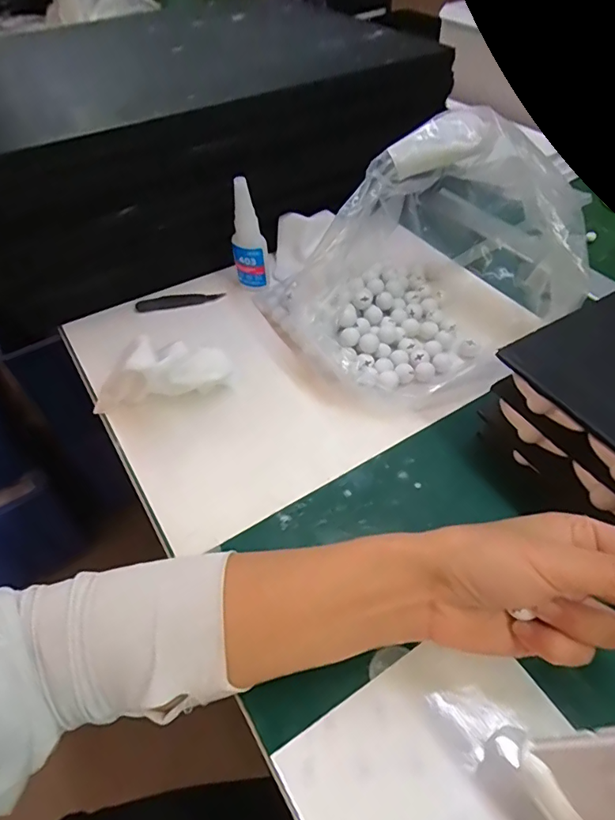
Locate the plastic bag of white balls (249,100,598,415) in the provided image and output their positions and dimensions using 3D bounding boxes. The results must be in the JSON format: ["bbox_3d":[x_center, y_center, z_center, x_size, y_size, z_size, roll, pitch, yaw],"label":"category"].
[{"bbox_3d":[0.106,-0.148,0.430,0.271,0.148,0.228,-35,56,-25],"label":"plastic bag of white balls"}]

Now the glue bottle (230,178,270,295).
[{"bbox_3d":[-0.056,-0.162,0.471,0.029,0.101,0.021,-11,50,-6],"label":"glue bottle"}]

